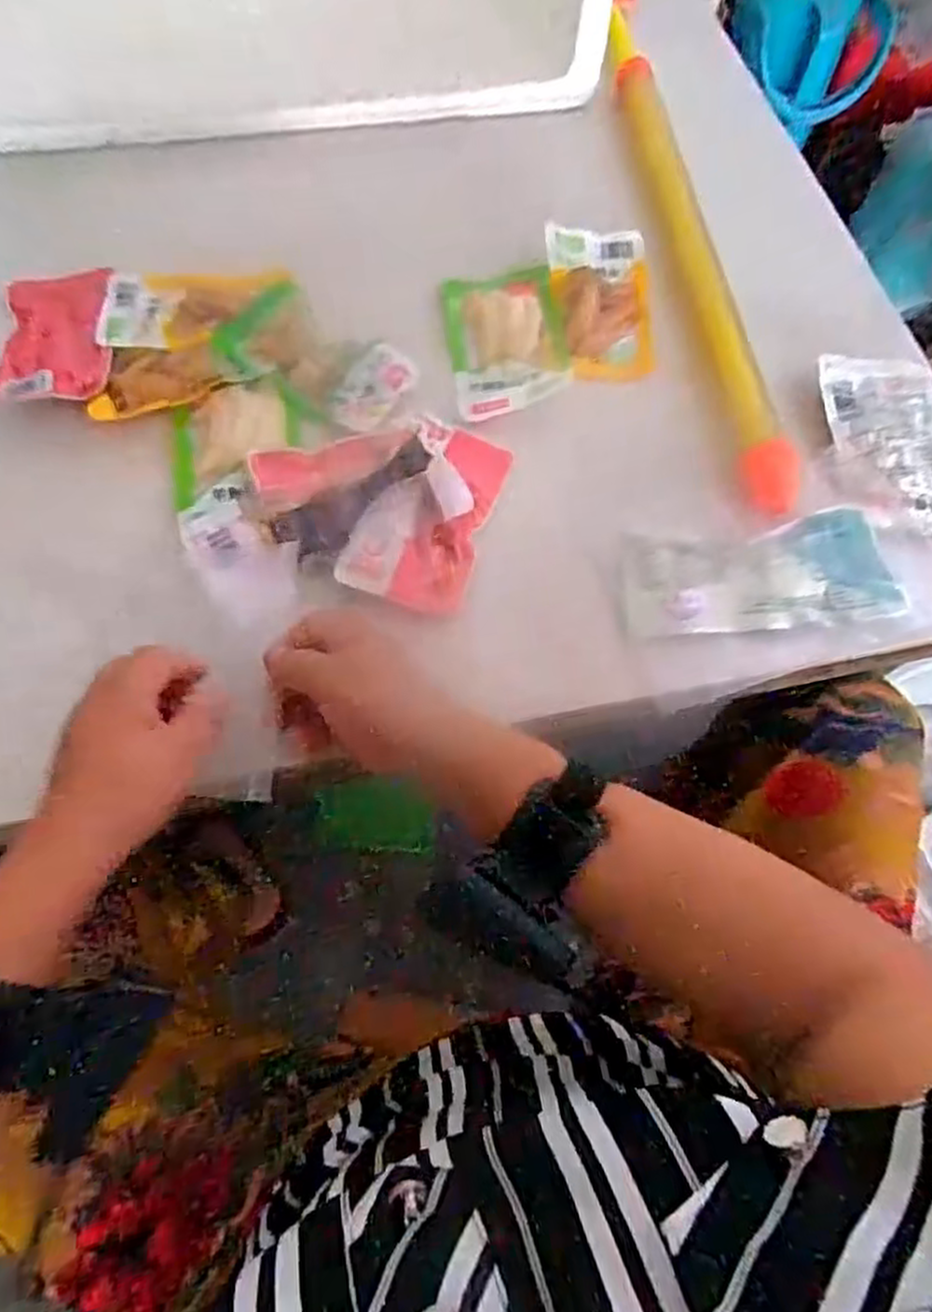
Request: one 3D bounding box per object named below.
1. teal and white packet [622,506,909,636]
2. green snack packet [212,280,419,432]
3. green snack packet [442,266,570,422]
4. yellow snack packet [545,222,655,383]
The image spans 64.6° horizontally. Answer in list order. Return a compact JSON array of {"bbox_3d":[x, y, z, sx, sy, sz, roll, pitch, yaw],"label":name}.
[{"bbox_3d":[0.176,-0.048,0.449,0.157,0.007,0.069,-7,75,2],"label":"teal and white packet"},{"bbox_3d":[-0.103,-0.206,0.512,0.136,0.019,0.074,29,69,9],"label":"green snack packet"},{"bbox_3d":[0.030,-0.226,0.523,0.082,0.021,0.119,-8,68,-6],"label":"green snack packet"},{"bbox_3d":[0.101,-0.258,0.533,0.069,0.012,0.142,-3,67,-4],"label":"yellow snack packet"}]

